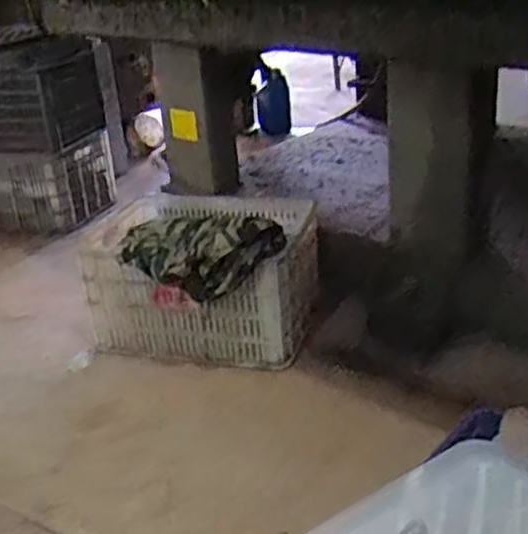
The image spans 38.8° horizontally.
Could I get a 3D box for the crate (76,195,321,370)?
[{"bbox_3d":[-0.141,-0.011,1.701,0.492,0.317,0.456,5,27,19],"label":"crate"}]

